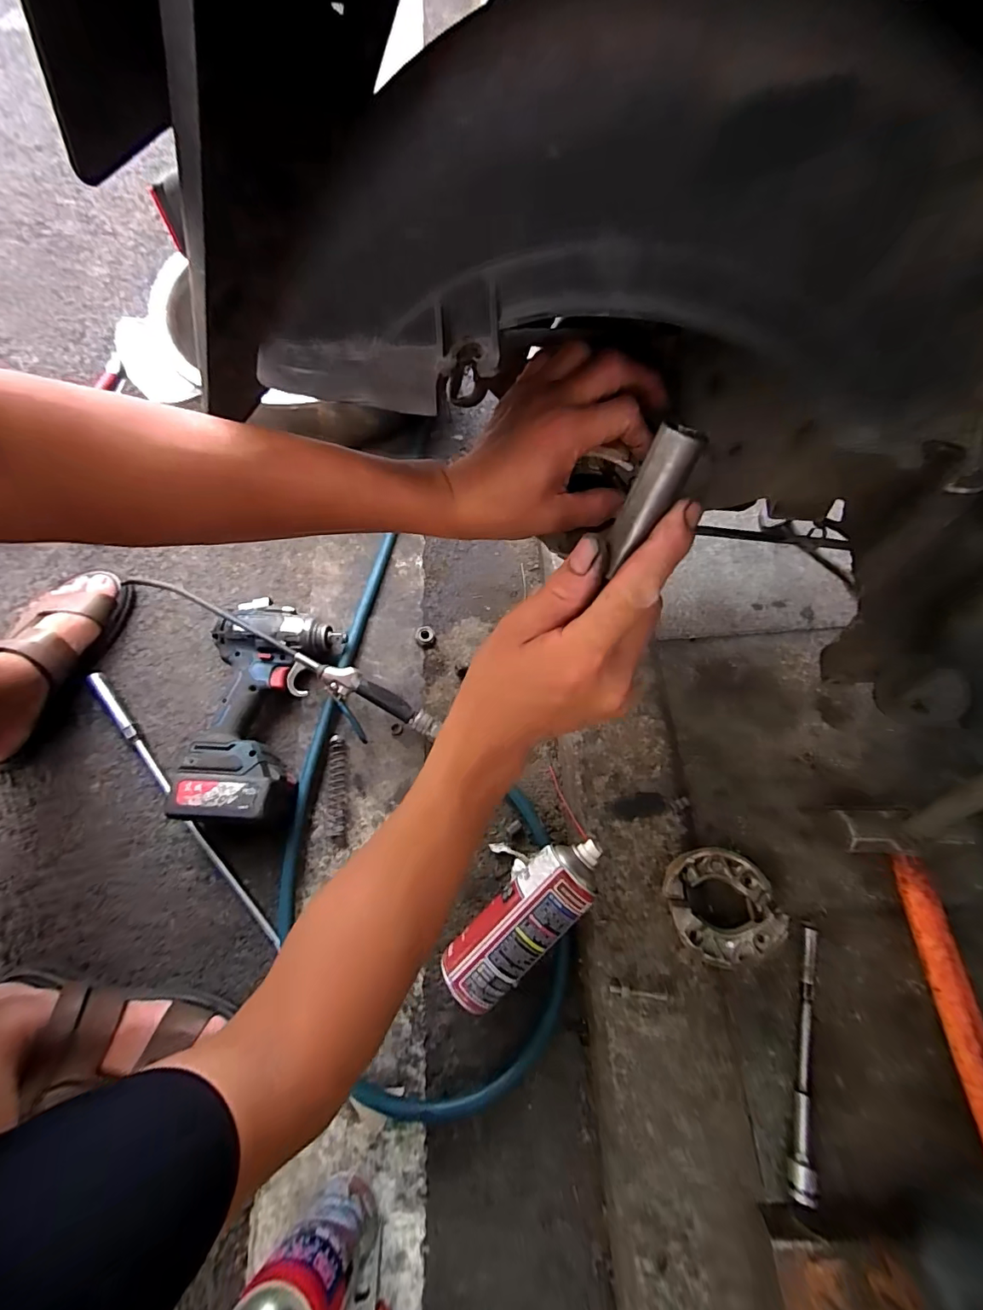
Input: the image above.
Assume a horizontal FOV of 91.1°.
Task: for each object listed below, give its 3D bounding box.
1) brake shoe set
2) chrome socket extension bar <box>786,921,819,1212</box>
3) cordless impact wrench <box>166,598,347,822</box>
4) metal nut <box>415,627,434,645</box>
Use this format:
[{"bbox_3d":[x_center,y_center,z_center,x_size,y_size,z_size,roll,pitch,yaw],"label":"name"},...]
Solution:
[{"bbox_3d":[0.221,0.241,0.465,0.097,0.039,0.097,-1,69,2],"label":"brake shoe set"},{"bbox_3d":[0.279,0.352,0.427,0.019,0.024,0.198,16,70,8],"label":"chrome socket extension bar"},{"bbox_3d":[-0.281,0.055,0.567,0.153,0.074,0.267,12,70,6],"label":"cordless impact wrench"},{"bbox_3d":[-0.089,-0.027,0.637,0.024,0.008,0.025,0,69,0],"label":"metal nut"}]

